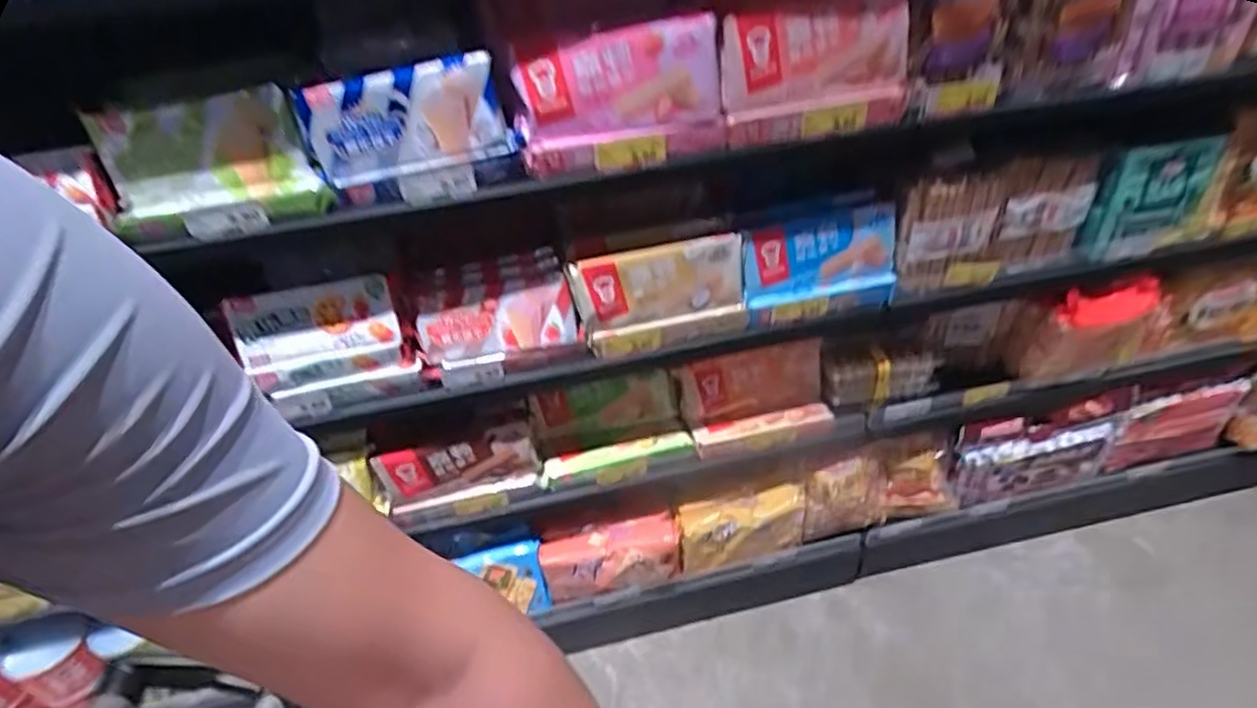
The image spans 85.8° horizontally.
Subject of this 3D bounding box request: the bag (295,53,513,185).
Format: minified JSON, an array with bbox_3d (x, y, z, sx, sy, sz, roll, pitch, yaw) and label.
[{"bbox_3d":[-0.263,-0.272,0.795,0.227,0.116,0.048,-13,36,-10],"label":"bag"}]

